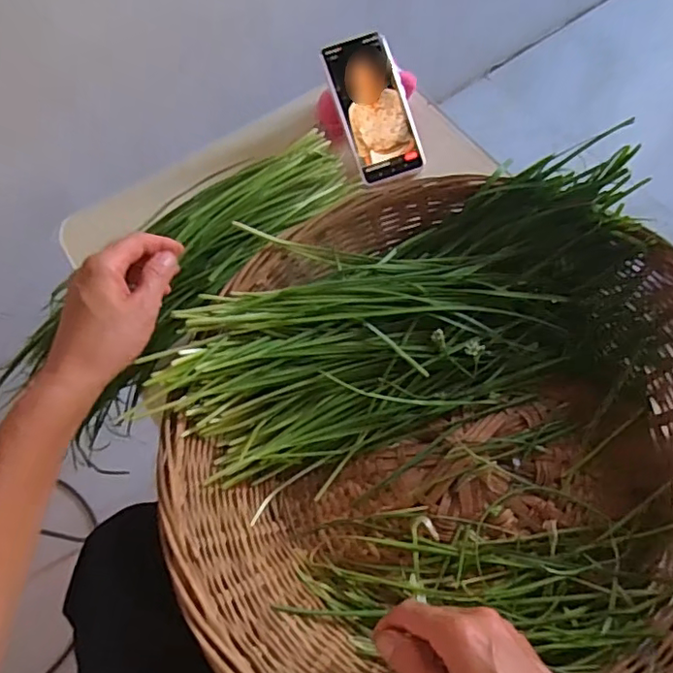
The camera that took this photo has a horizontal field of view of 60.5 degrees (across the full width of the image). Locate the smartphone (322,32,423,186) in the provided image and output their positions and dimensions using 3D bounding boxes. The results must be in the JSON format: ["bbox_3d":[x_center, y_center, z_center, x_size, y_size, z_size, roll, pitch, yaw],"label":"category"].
[{"bbox_3d":[0.044,-0.263,0.668,0.077,0.012,0.163,-18,94,-6],"label":"smartphone"}]

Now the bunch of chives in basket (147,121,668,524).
[{"bbox_3d":[0.065,-0.016,0.525,0.430,0.097,0.225,-19,64,-6],"label":"bunch of chives in basket"}]

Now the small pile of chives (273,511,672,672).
[{"bbox_3d":[0.119,0.200,0.462,0.290,0.026,0.106,0,64,7],"label":"small pile of chives"}]

